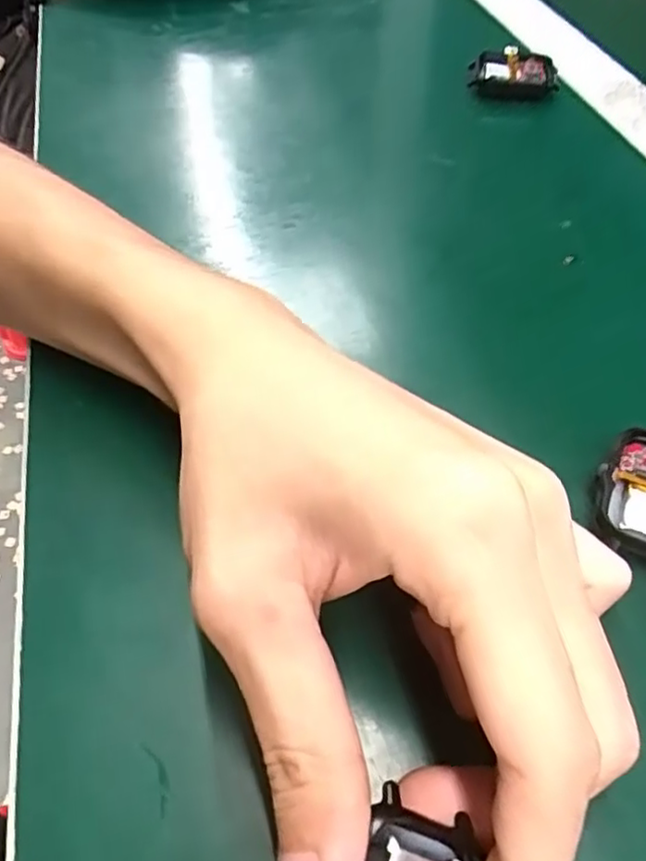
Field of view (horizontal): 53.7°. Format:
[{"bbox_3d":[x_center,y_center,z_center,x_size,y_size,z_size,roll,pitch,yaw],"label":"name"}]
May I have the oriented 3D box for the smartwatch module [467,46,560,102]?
[{"bbox_3d":[0.107,-0.199,0.357,0.046,0.014,0.033,8,54,7],"label":"smartwatch module"}]

